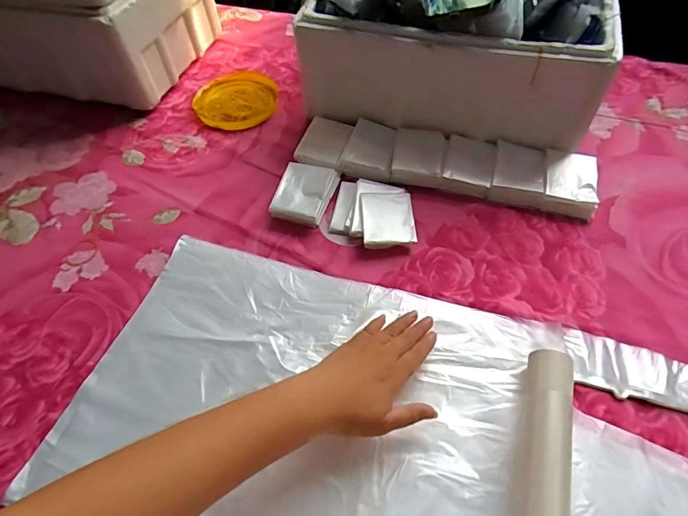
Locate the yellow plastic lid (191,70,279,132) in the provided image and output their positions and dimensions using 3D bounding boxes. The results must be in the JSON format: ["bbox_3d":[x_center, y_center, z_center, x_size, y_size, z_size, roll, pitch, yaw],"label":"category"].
[{"bbox_3d":[-0.164,-0.254,0.697,0.134,0.019,0.126,-1,54,2],"label":"yellow plastic lid"}]

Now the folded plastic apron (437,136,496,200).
[{"bbox_3d":[0.170,-0.125,0.595,0.064,0.023,0.090,13,55,12],"label":"folded plastic apron"}]

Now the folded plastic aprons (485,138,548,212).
[{"bbox_3d":[0.232,-0.111,0.584,0.065,0.024,0.093,12,55,12],"label":"folded plastic aprons"}]

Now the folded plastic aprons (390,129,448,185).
[{"bbox_3d":[0.104,-0.141,0.606,0.068,0.020,0.090,8,54,9],"label":"folded plastic aprons"}]

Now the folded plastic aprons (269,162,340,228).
[{"bbox_3d":[-0.052,-0.089,0.583,0.066,0.034,0.091,16,56,14],"label":"folded plastic aprons"}]

